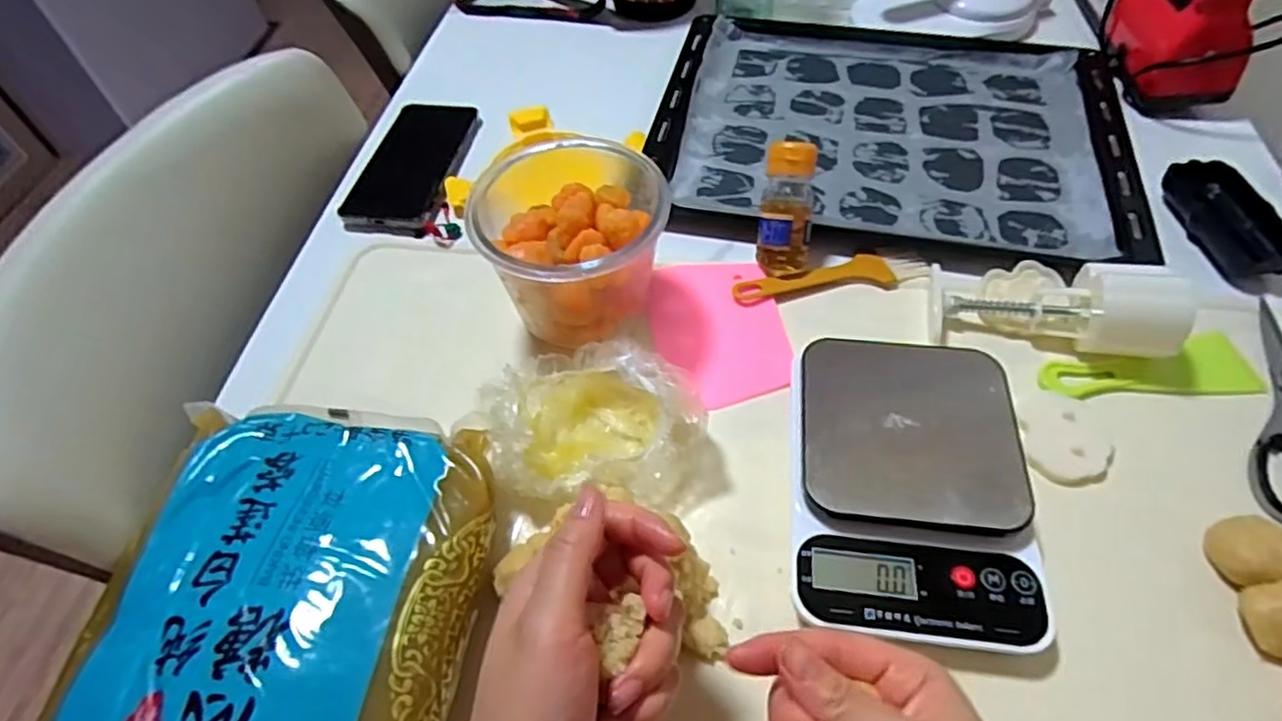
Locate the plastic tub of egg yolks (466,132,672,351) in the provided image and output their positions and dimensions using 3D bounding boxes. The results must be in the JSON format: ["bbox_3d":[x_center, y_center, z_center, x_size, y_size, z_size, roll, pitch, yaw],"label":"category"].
[{"bbox_3d":[-0.045,-0.074,0.461,0.114,0.117,0.108,-2,55,2],"label":"plastic tub of egg yolks"}]

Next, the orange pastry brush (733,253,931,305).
[{"bbox_3d":[0.141,-0.063,0.506,0.144,0.010,0.032,-7,55,-1],"label":"orange pastry brush"}]

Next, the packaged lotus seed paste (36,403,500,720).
[{"bbox_3d":[-0.183,0.133,0.350,0.194,0.062,0.234,4,55,6],"label":"packaged lotus seed paste"}]

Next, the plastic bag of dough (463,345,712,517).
[{"bbox_3d":[-0.029,0.037,0.414,0.149,0.062,0.094,-3,55,2],"label":"plastic bag of dough"}]

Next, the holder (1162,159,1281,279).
[{"bbox_3d":[0.448,-0.109,0.515,0.052,0.022,0.109,-12,55,-5],"label":"holder"}]

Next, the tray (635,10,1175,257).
[{"bbox_3d":[0.220,-0.218,0.612,0.394,0.021,0.306,10,56,11],"label":"tray"}]

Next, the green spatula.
[{"bbox_3d":[0.332,0.004,0.450,0.138,0.006,0.049,-2,55,2],"label":"green spatula"}]

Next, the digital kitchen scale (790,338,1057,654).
[{"bbox_3d":[0.153,0.070,0.394,0.131,0.037,0.179,4,55,6],"label":"digital kitchen scale"}]

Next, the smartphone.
[{"bbox_3d":[-0.205,-0.175,0.610,0.086,0.019,0.170,4,55,6],"label":"smartphone"}]

